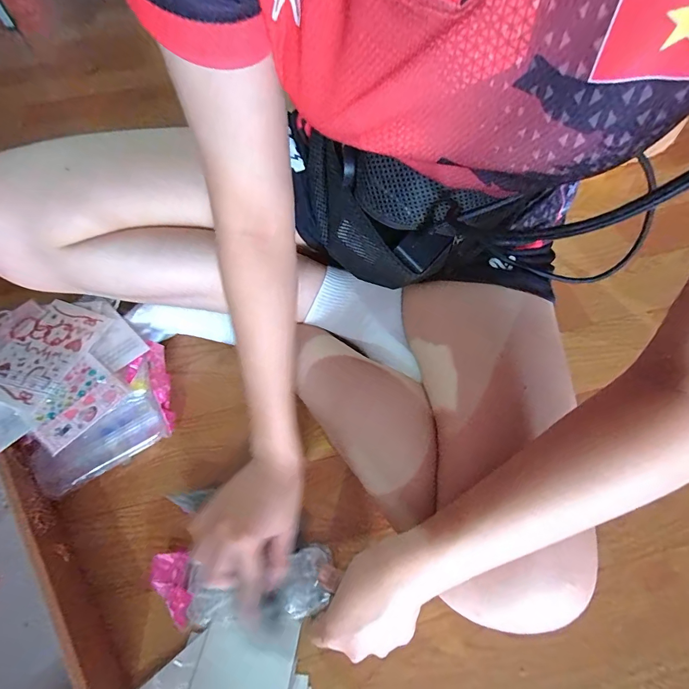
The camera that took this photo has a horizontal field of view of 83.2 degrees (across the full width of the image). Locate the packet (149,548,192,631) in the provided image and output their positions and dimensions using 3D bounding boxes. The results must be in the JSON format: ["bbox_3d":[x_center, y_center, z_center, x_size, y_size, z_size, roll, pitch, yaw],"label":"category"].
[{"bbox_3d":[-0.156,0.223,0.353,0.030,0.019,0.061,-17,61,-8],"label":"packet"}]

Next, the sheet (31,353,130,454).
[{"bbox_3d":[-0.262,0.054,0.374,0.059,0.006,0.081,35,60,12],"label":"sheet"}]

